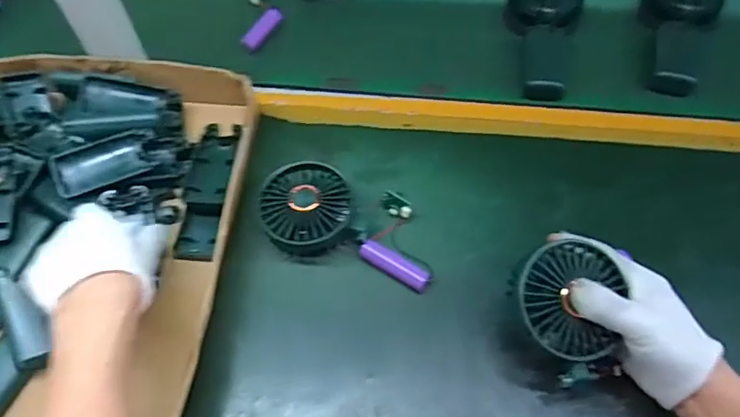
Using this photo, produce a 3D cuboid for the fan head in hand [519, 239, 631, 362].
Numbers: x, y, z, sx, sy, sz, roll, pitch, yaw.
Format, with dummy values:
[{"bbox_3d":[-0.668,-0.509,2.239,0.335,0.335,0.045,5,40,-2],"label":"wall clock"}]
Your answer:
[{"bbox_3d":[0.146,0.070,0.417,0.072,0.033,0.077,14,77,10],"label":"fan head in hand"}]

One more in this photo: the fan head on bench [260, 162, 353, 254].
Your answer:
[{"bbox_3d":[-0.058,0.004,0.523,0.080,0.054,0.084,-1,56,1],"label":"fan head on bench"}]

